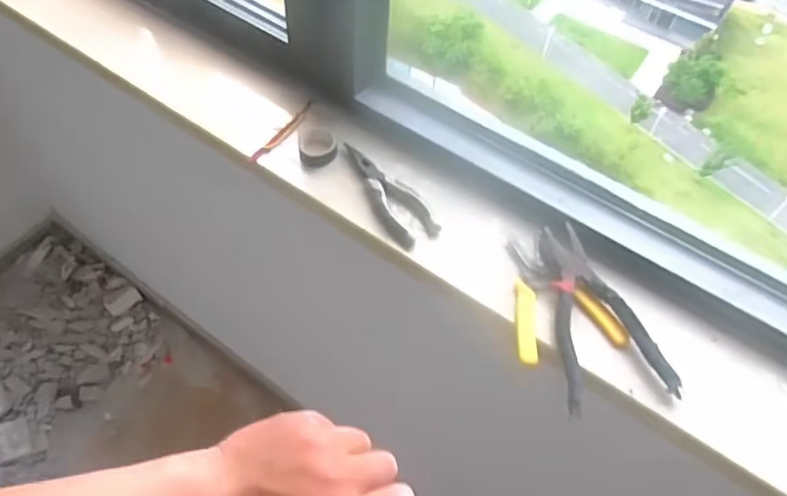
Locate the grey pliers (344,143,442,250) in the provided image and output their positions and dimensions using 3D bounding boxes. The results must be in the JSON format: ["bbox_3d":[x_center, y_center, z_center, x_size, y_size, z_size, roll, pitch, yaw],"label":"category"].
[{"bbox_3d":[-0.008,-0.064,0.687,0.054,0.019,0.151,-26,61,-20],"label":"grey pliers"}]

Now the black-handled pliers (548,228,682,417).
[{"bbox_3d":[0.193,0.064,0.606,0.100,0.030,0.189,-9,56,-10],"label":"black-handled pliers"}]

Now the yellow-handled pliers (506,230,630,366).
[{"bbox_3d":[0.162,0.047,0.624,0.103,0.025,0.135,-11,57,-11],"label":"yellow-handled pliers"}]

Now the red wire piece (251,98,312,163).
[{"bbox_3d":[-0.134,-0.142,0.742,0.015,0.010,0.113,30,59,16],"label":"red wire piece"}]

